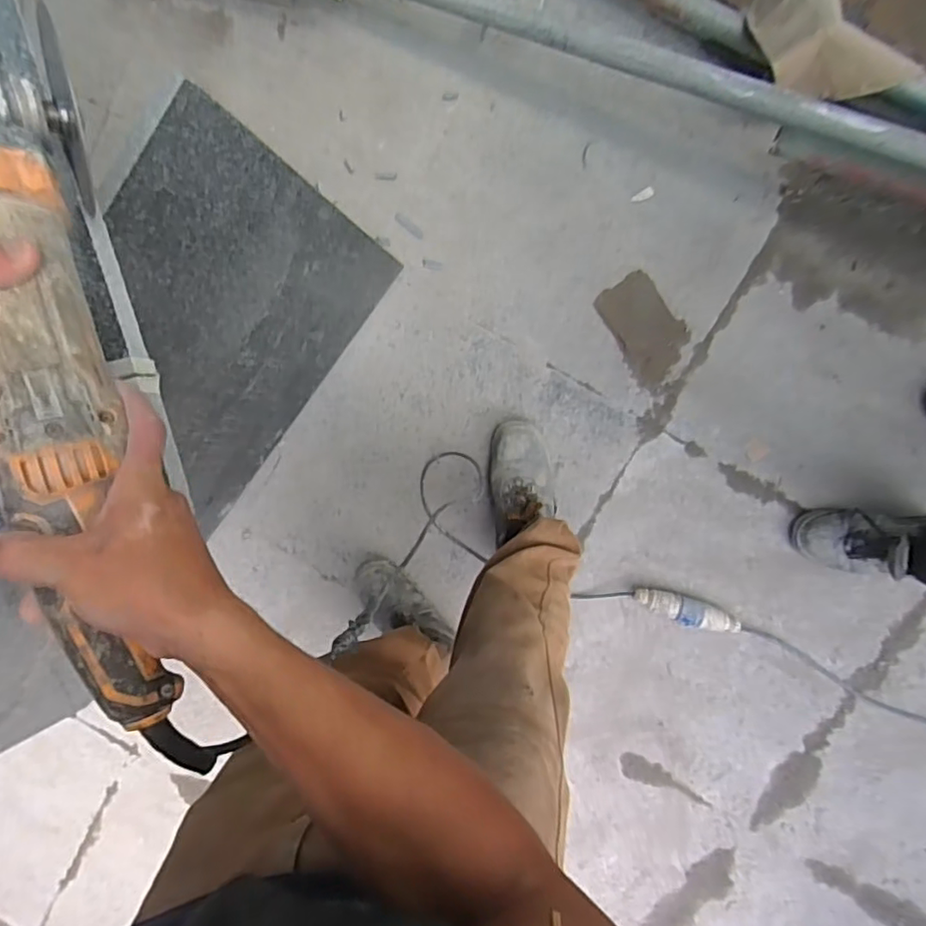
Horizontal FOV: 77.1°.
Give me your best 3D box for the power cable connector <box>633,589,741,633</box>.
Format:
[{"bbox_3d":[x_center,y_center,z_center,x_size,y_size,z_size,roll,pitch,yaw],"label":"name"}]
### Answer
[{"bbox_3d":[0.423,0.277,1.103,0.192,0.049,0.050,18,99,6],"label":"power cable connector"}]

